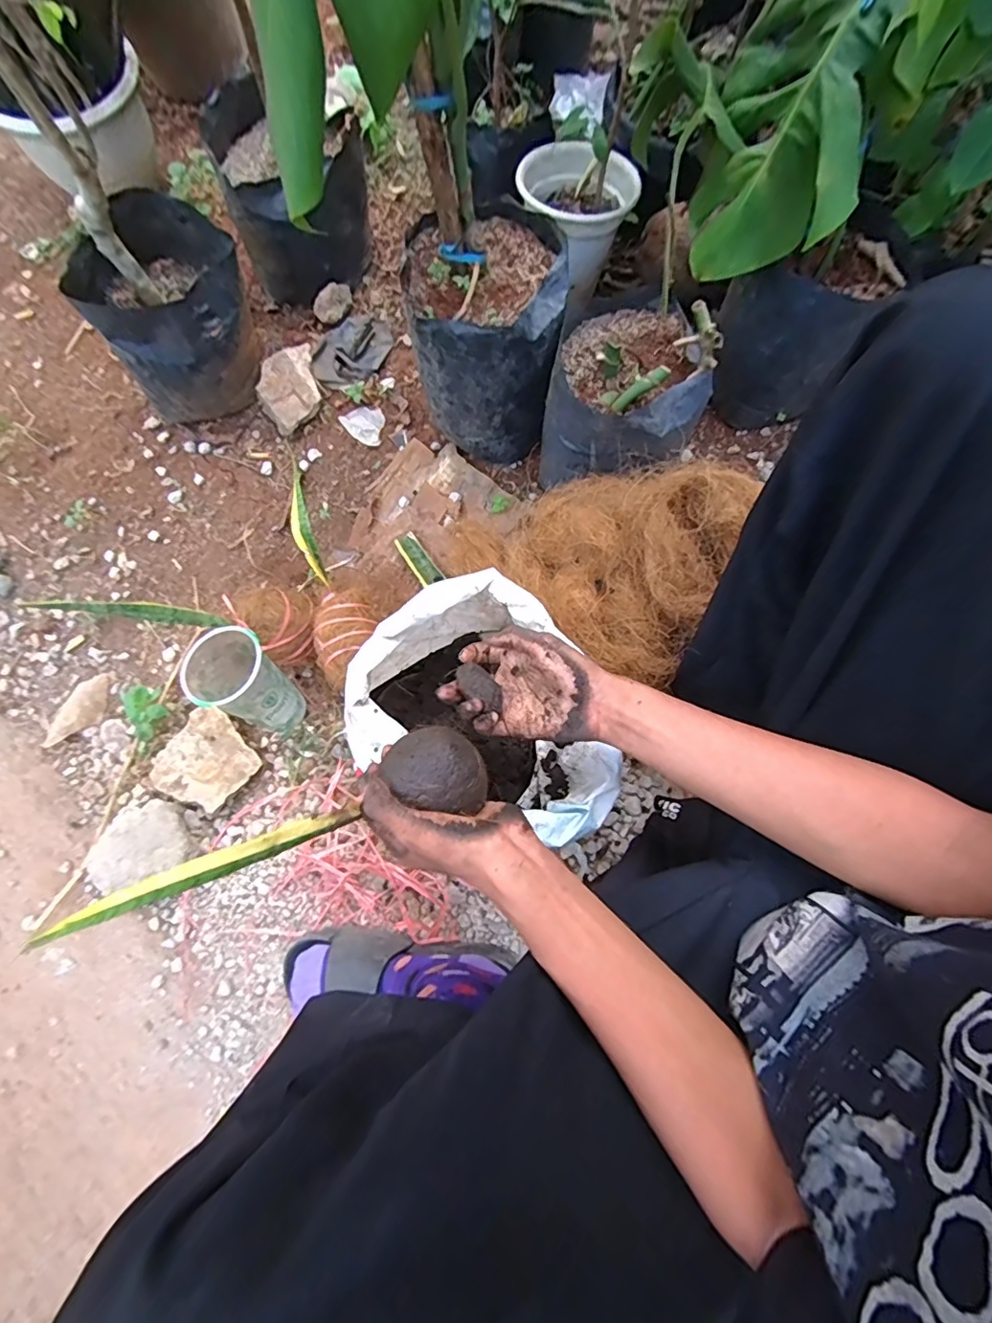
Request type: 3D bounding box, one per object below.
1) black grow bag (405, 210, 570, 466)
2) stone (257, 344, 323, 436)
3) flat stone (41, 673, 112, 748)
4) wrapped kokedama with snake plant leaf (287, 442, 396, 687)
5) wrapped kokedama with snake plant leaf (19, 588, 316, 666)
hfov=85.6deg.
[{"bbox_3d":[-0.011,-0.400,0.681,0.177,0.211,0.183,2,74,-1],"label":"black grow bag"},{"bbox_3d":[-0.306,-0.401,0.797,0.091,0.037,0.122,-17,76,-6],"label":"stone"},{"bbox_3d":[-0.554,0.064,0.708,0.048,0.018,0.106,43,80,10],"label":"flat stone"},{"bbox_3d":[-0.206,-0.117,0.704,0.103,0.078,0.303,-10,76,-2],"label":"wrapped kokedama with snake plant leaf"},{"bbox_3d":[-0.343,-0.051,0.613,0.077,0.269,0.090,-20,71,42],"label":"wrapped kokedama with snake plant leaf"}]

